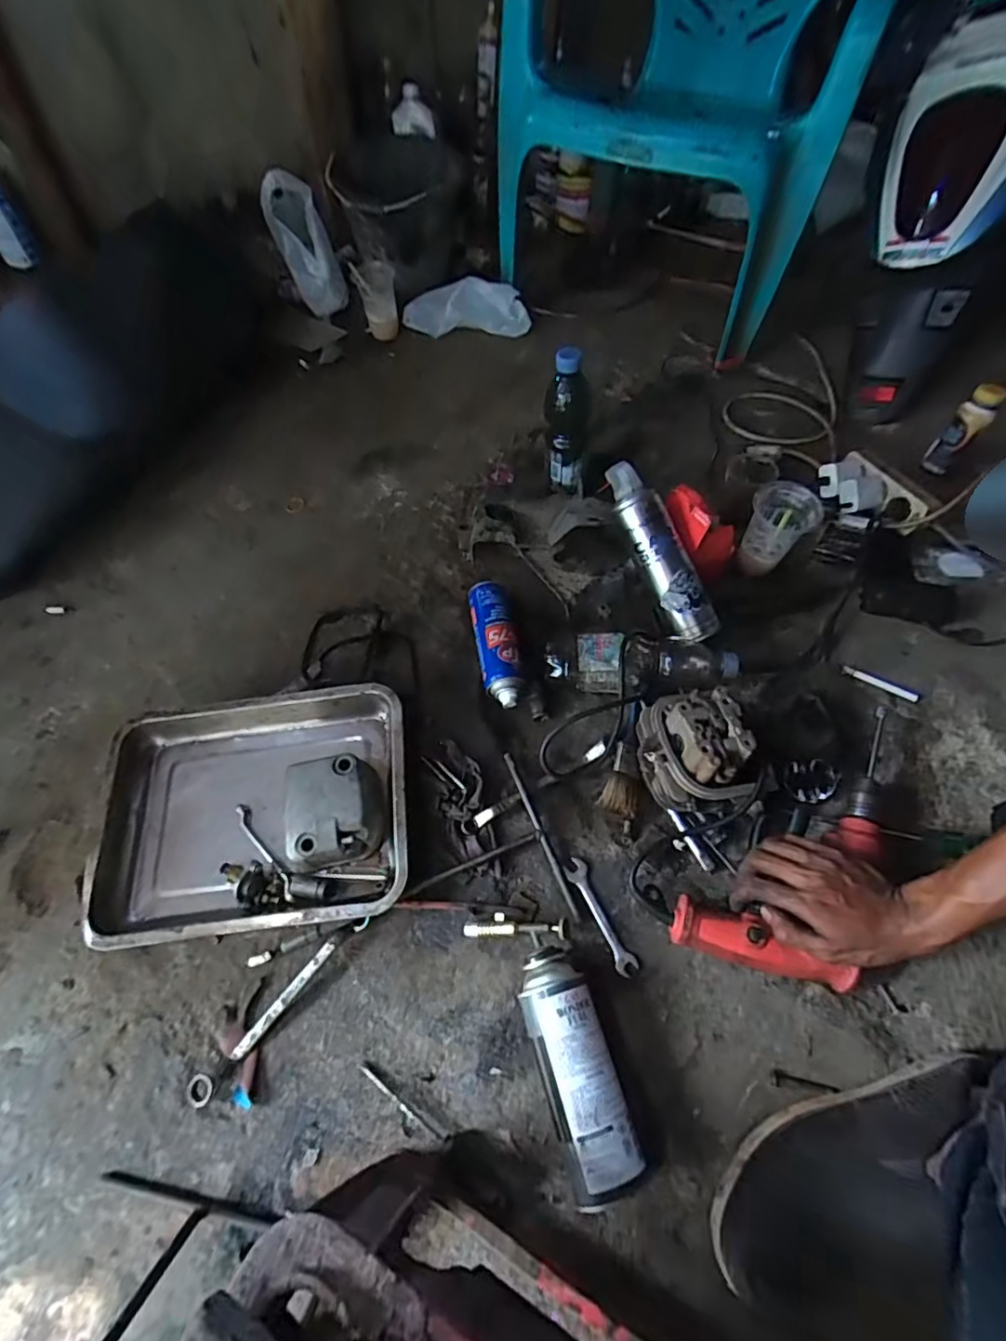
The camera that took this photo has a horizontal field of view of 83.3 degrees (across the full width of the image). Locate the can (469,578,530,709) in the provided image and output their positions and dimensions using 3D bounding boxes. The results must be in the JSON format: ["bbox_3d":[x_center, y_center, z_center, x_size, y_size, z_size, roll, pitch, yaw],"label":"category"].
[{"bbox_3d":[-0.008,-0.035,0.751,0.054,0.048,0.185,-8,56,-7],"label":"can"}]

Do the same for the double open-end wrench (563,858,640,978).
[{"bbox_3d":[0.103,0.258,0.598,0.023,0.006,0.121,-22,59,-16],"label":"double open-end wrench"}]

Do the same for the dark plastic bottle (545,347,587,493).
[{"bbox_3d":[0.094,-0.345,0.810,0.068,0.209,0.072,2,55,0],"label":"dark plastic bottle"}]

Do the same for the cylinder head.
[{"bbox_3d":[0.211,0.093,0.635,0.094,0.106,0.133,-11,56,-9],"label":"cylinder head"}]

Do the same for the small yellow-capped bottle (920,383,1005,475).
[{"bbox_3d":[0.706,-0.369,0.867,0.045,0.148,0.035,39,63,22],"label":"small yellow-capped bottle"}]

